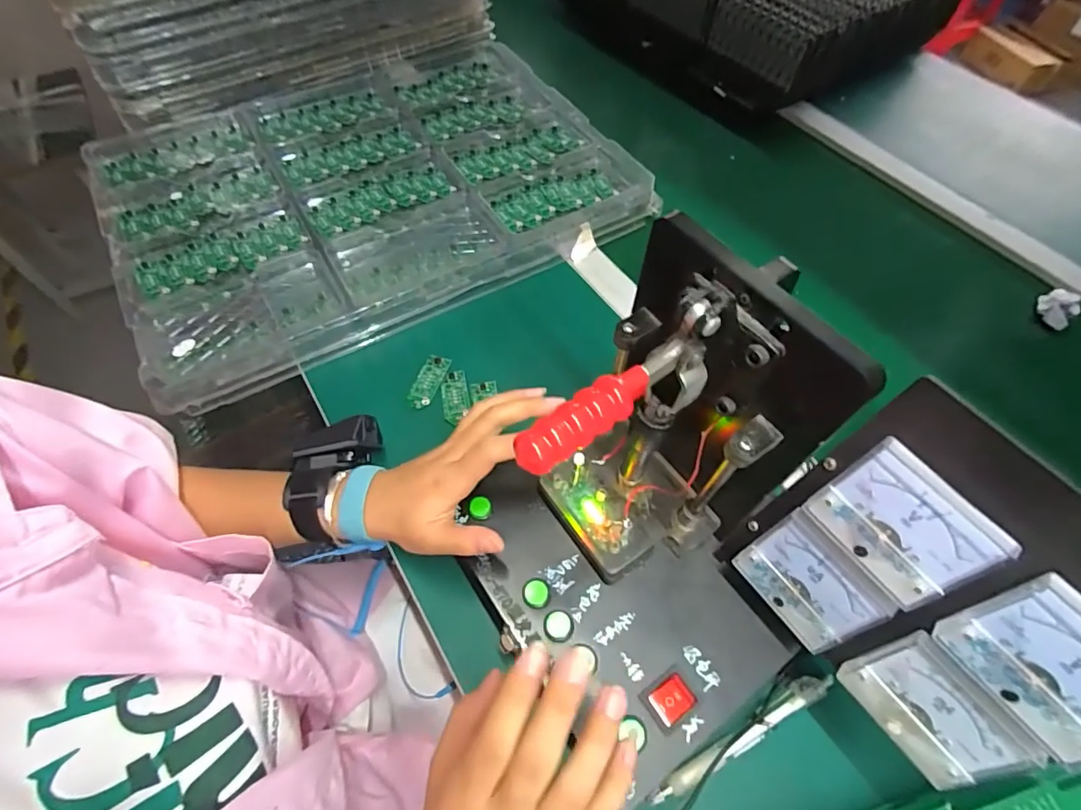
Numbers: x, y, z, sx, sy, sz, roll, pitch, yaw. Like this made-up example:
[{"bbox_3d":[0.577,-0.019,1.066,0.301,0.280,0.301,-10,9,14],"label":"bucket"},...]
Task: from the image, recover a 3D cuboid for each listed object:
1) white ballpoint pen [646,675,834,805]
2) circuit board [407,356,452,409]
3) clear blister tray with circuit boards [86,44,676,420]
[{"bbox_3d":[0.133,0.215,0.329,0.143,0.010,0.015,-24,62,-15],"label":"white ballpoint pen"},{"bbox_3d":[-0.106,-0.023,0.475,0.022,0.009,0.056,19,60,10],"label":"circuit board"},{"bbox_3d":[-0.202,-0.265,0.606,0.563,0.044,0.441,-30,64,-18],"label":"clear blister tray with circuit boards"}]

